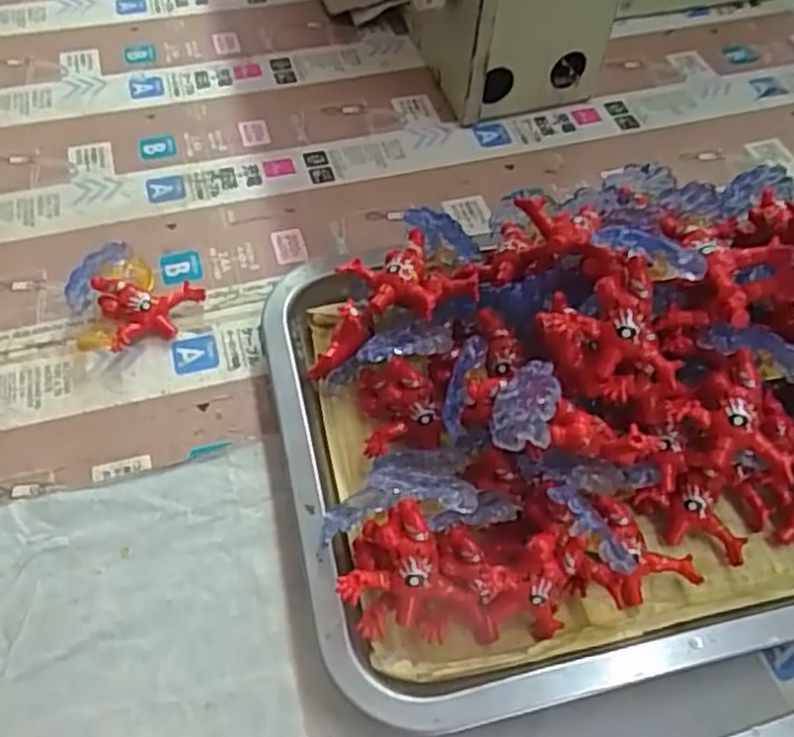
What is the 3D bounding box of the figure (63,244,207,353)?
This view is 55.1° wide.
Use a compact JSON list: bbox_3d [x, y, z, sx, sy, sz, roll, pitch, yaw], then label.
[{"bbox_3d":[-0.125,-0.034,0.352,0.057,0.029,0.042,-34,61,-24],"label":"figure"}]

